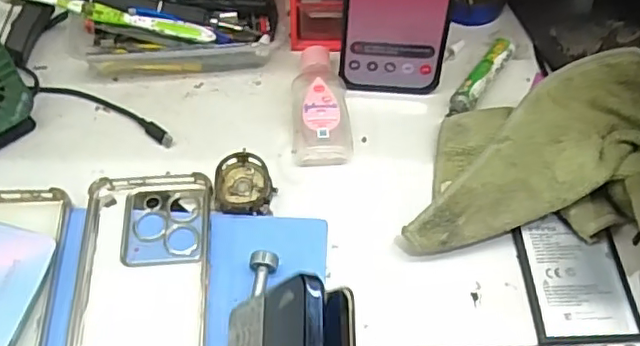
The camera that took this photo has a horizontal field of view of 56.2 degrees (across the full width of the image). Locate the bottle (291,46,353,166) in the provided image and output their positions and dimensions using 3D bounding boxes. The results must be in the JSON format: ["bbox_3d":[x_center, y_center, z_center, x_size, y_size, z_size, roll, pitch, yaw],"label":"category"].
[{"bbox_3d":[0.000,-0.053,0.455,0.042,0.024,0.098,-1,56,-3],"label":"bottle"}]

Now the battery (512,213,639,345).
[{"bbox_3d":[0.165,0.068,0.387,0.066,0.007,0.084,-1,56,-3],"label":"battery"}]

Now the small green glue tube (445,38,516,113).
[{"bbox_3d":[0.126,-0.074,0.470,0.017,0.019,0.085,31,60,18],"label":"small green glue tube"}]

